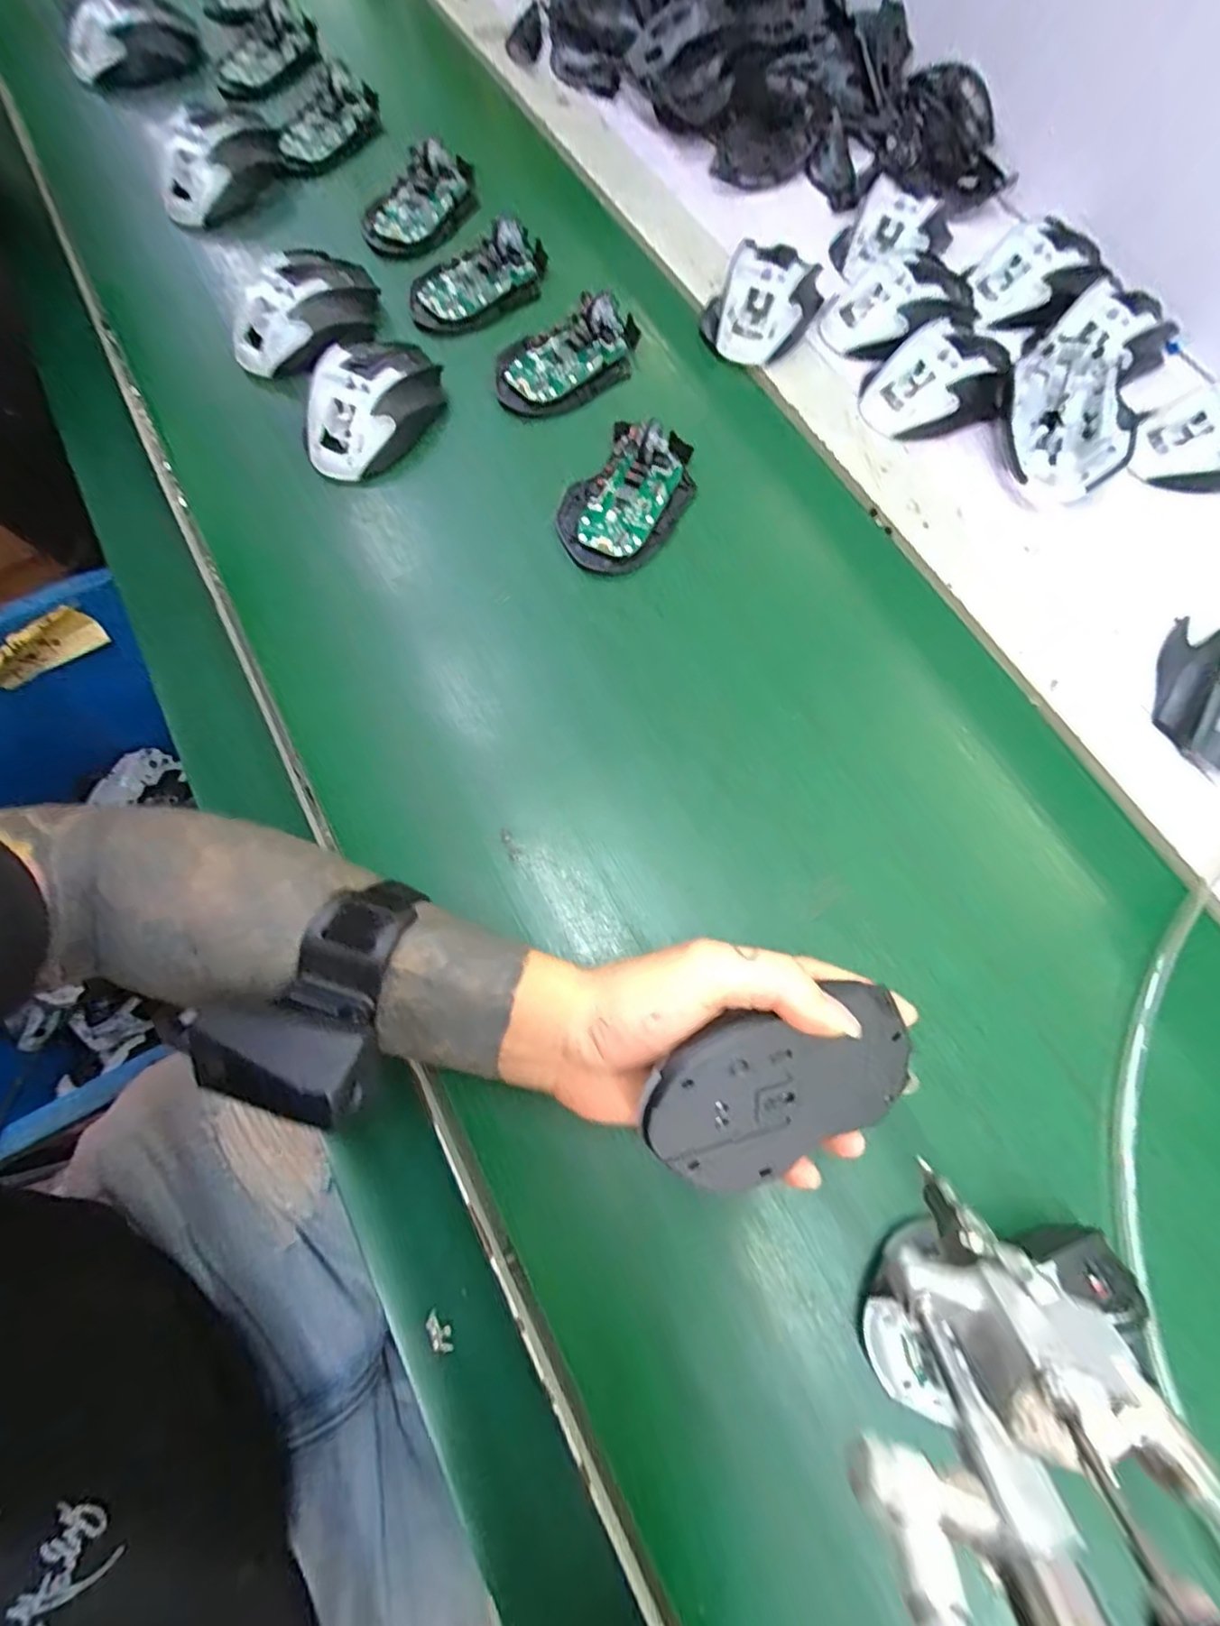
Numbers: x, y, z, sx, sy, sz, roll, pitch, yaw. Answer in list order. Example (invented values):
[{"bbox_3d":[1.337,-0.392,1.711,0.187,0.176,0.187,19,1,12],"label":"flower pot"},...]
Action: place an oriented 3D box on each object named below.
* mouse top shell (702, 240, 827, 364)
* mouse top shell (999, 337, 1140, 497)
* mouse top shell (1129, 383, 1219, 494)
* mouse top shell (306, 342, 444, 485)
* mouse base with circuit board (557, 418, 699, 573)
[{"bbox_3d":[0.114,-0.377,0.456,0.067,0.035,0.097,37,76,12],"label":"mouse top shell"},{"bbox_3d":[0.304,-0.264,0.420,0.069,0.037,0.114,2,72,1],"label":"mouse top shell"},{"bbox_3d":[0.418,-0.256,0.420,0.115,0.033,0.065,4,72,2],"label":"mouse top shell"},{"bbox_3d":[-0.162,-0.277,0.420,0.064,0.037,0.100,20,73,9],"label":"mouse top shell"},{"bbox_3d":[0.012,-0.211,0.405,0.071,0.025,0.108,30,74,10],"label":"mouse base with circuit board"}]

